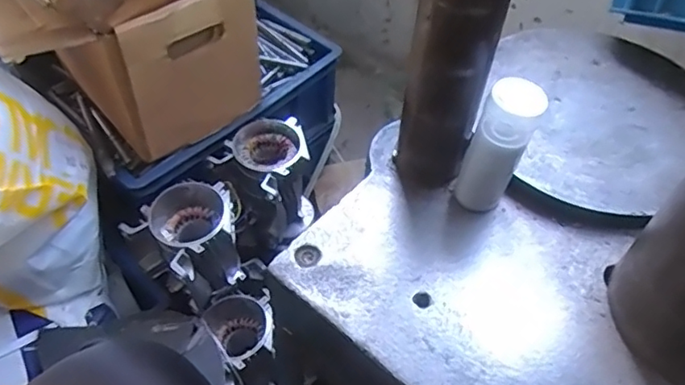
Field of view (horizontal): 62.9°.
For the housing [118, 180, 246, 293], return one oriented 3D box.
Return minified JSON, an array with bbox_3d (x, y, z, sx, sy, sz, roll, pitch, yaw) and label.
[{"bbox_3d":[-0.194,0.071,0.748,0.109,0.135,0.123,35,58,23],"label":"housing"}]

